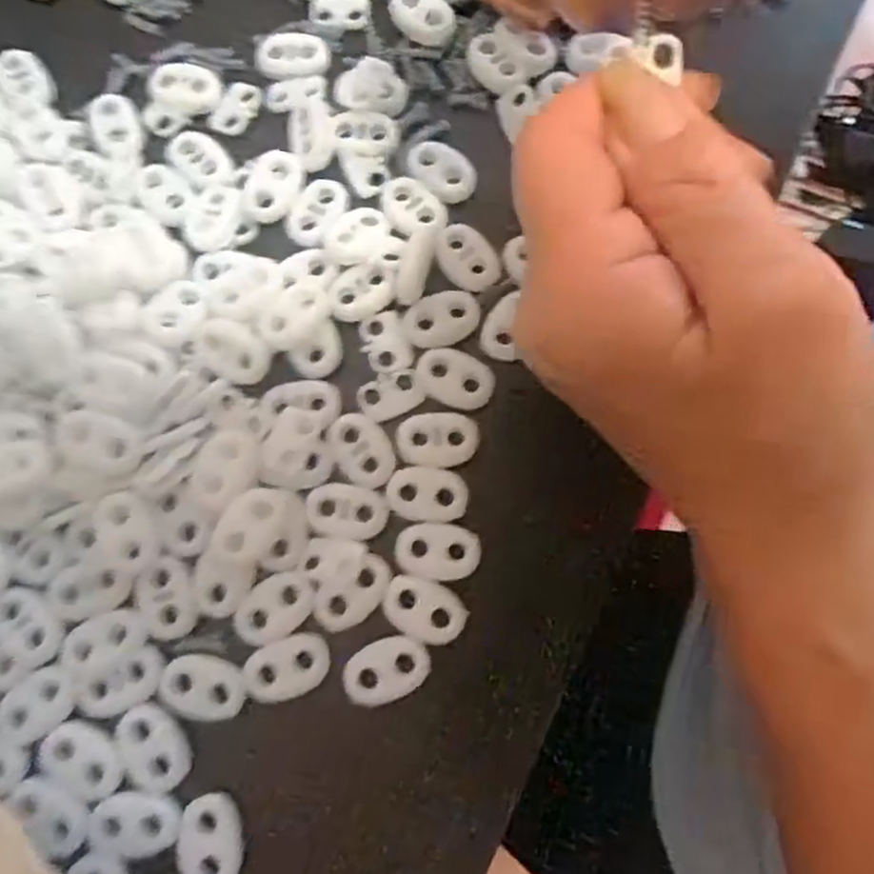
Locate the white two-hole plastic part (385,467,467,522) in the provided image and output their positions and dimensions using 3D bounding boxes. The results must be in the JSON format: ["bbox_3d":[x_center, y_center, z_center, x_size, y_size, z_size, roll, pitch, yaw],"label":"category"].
[{"bbox_3d":[-0.003,0.015,0.210,0.022,0.004,0.015,8,77,2],"label":"white two-hole plastic part"}]

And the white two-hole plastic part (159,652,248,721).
[{"bbox_3d":[-0.061,0.065,0.199,0.022,0.004,0.015,12,78,3],"label":"white two-hole plastic part"}]

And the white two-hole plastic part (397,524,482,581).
[{"bbox_3d":[0.000,0.031,0.206,0.023,0.004,0.014,9,77,2],"label":"white two-hole plastic part"}]

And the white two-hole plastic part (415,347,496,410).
[{"bbox_3d":[0.005,-0.017,0.218,0.023,0.004,0.015,15,78,3],"label":"white two-hole plastic part"}]

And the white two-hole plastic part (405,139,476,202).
[{"bbox_3d":[0.001,-0.082,0.234,0.024,0.004,0.015,39,80,8],"label":"white two-hole plastic part"}]

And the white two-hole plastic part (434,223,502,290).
[{"bbox_3d":[0.009,-0.054,0.225,0.015,0.004,0.023,-33,80,-7],"label":"white two-hole plastic part"}]

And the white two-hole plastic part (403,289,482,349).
[{"bbox_3d":[0.001,-0.035,0.222,0.023,0.004,0.015,-22,78,-5],"label":"white two-hole plastic part"}]

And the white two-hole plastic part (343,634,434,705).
[{"bbox_3d":[-0.013,0.061,0.200,0.023,0.004,0.015,-22,78,-5],"label":"white two-hole plastic part"}]

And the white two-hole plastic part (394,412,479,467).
[{"bbox_3d":[0.000,0.000,0.214,0.023,0.004,0.015,-3,77,-1],"label":"white two-hole plastic part"}]

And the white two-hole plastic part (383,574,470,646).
[{"bbox_3d":[-0.003,0.046,0.203,0.022,0.004,0.015,25,78,5],"label":"white two-hole plastic part"}]

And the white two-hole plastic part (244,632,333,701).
[{"bbox_3d":[-0.040,0.060,0.200,0.023,0.004,0.015,-22,78,-5],"label":"white two-hole plastic part"}]

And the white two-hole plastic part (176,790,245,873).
[{"bbox_3d":[-0.057,0.101,0.191,0.016,0.004,0.022,1,77,0],"label":"white two-hole plastic part"}]

